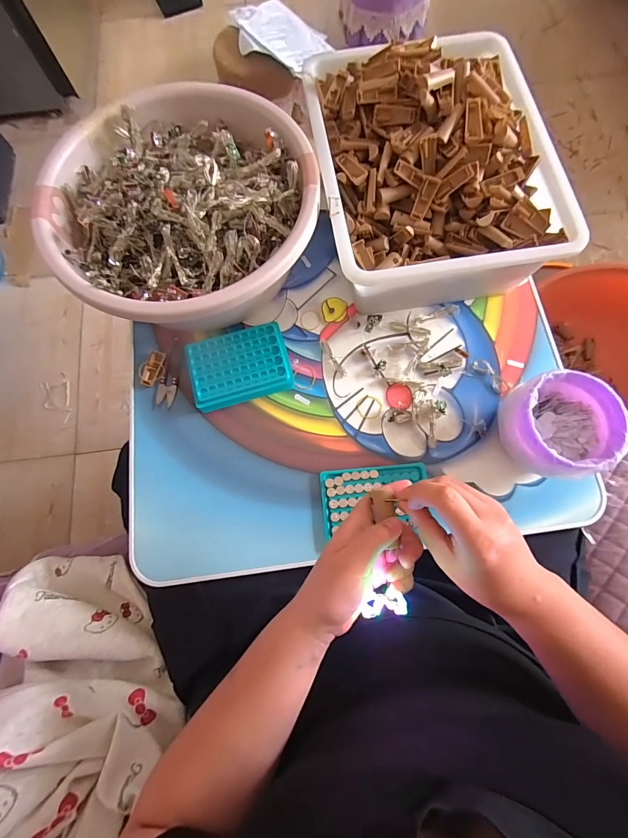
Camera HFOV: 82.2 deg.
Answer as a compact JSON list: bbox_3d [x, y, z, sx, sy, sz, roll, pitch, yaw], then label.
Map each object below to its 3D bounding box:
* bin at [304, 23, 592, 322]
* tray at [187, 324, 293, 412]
[{"bbox_3d":[0.148,-0.338,0.492,0.281,0.128,0.362,-8,75,-1],"label":"bin"},{"bbox_3d":[-0.100,-0.070,0.485,0.131,0.020,0.096,-16,75,-3],"label":"tray"}]

